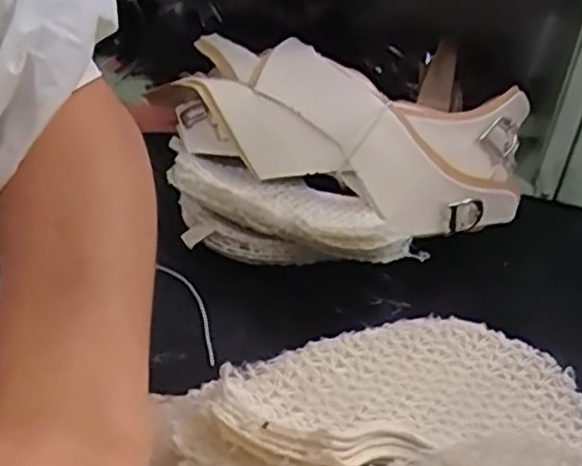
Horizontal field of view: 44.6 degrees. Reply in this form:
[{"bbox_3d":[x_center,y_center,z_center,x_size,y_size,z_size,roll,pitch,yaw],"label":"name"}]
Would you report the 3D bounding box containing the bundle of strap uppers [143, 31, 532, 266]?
[{"bbox_3d":[0.040,-0.084,0.581,0.274,0.093,0.256,1,35,-7],"label":"bundle of strap uppers"}]

